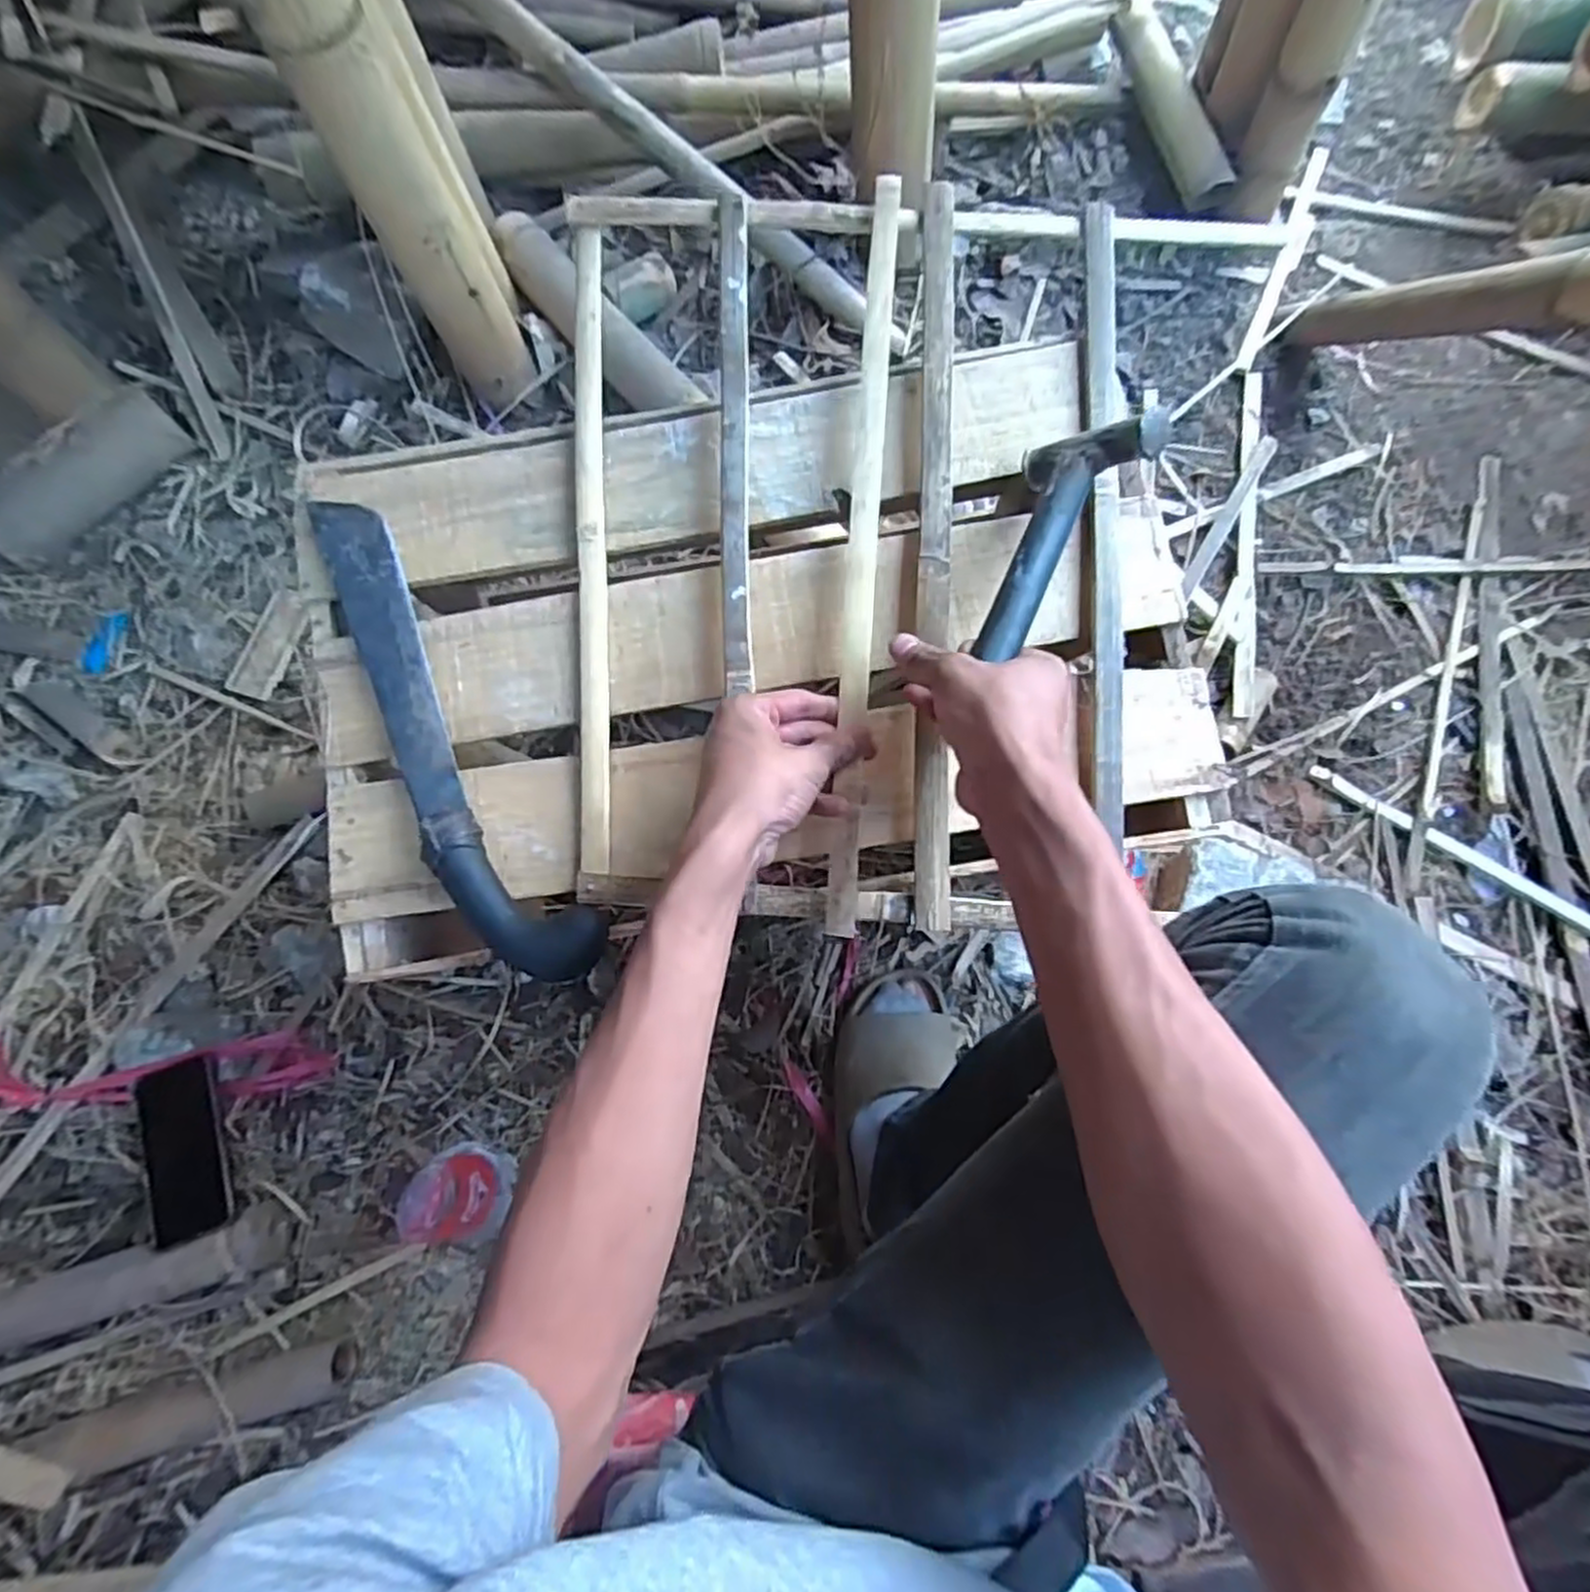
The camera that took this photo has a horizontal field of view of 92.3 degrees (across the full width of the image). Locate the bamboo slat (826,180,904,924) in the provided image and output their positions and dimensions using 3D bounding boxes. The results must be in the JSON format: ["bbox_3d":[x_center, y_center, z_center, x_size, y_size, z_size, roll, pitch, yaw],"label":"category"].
[{"bbox_3d":[0.045,-0.169,0.493,0.019,0.009,0.506,4,83,3],"label":"bamboo slat"}]

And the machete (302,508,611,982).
[{"bbox_3d":[-0.237,-0.039,0.509,0.066,0.055,0.356,-31,72,-6],"label":"machete"}]

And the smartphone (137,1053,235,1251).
[{"bbox_3d":[-0.570,0.330,0.712,0.075,0.014,0.157,-17,78,1],"label":"smartphone"}]

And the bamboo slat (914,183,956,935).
[{"bbox_3d":[0.094,-0.169,0.511,0.024,0.023,0.505,2,83,2],"label":"bamboo slat"}]

